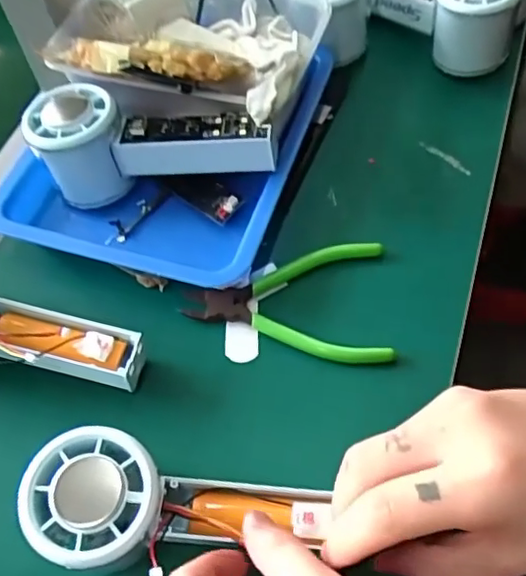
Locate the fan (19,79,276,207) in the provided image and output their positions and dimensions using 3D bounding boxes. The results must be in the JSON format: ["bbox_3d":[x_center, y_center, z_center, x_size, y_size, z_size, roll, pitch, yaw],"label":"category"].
[{"bbox_3d":[-0.068,-0.091,0.394,0.144,0.067,0.052,-4,59,2],"label":"fan"}]

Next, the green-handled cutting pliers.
[{"bbox_3d":[0.014,0.012,0.362,0.118,0.012,0.075,-5,59,1],"label":"green-handled cutting pliers"}]

